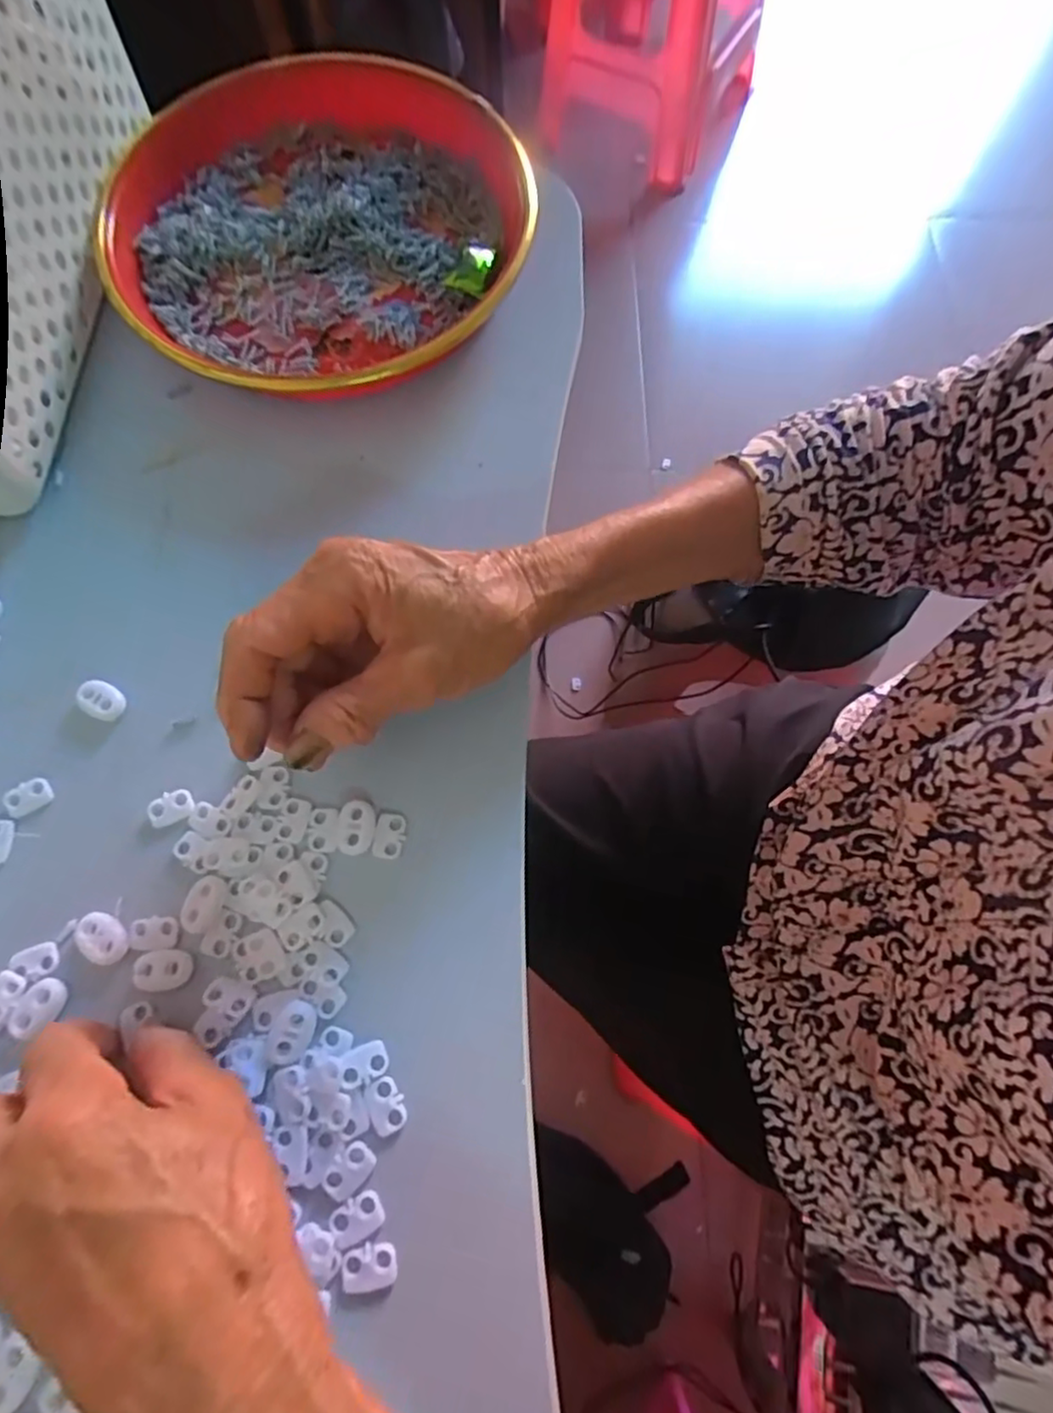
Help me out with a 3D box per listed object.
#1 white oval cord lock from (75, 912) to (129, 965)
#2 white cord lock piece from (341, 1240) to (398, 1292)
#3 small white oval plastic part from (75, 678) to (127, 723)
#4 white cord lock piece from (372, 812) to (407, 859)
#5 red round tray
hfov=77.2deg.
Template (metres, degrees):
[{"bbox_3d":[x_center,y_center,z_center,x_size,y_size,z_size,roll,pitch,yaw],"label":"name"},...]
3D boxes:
[{"bbox_3d":[-0.166,0.091,0.258,0.021,0.005,0.015,33,76,9],"label":"white oval cord lock"},{"bbox_3d":[-0.053,0.190,0.223,0.018,0.004,0.012,-11,74,-3],"label":"white cord lock piece"},{"bbox_3d":[-0.188,-0.003,0.290,0.022,0.005,0.015,23,75,7],"label":"small white oval plastic part"},{"bbox_3d":[-0.056,0.053,0.271,0.012,0.004,0.018,10,74,3],"label":"white cord lock piece"},{"bbox_3d":[-0.105,-0.249,0.352,0.213,0.041,0.213,0,74,0],"label":"red round tray"}]

